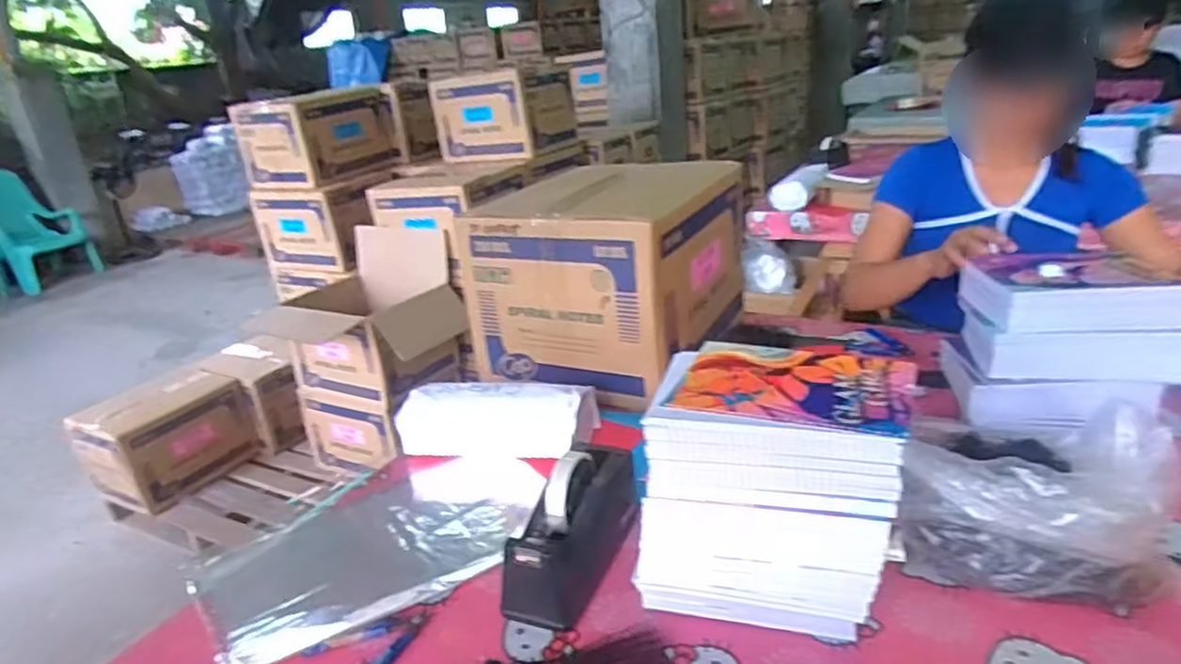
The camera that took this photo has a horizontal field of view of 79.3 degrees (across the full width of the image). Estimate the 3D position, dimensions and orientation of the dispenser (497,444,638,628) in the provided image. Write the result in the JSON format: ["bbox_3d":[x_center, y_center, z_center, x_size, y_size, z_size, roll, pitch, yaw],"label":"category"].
[{"bbox_3d":[-0.019,0.203,0.737,0.079,0.112,0.178,7,25,29],"label":"dispenser"}]

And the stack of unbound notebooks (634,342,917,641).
[{"bbox_3d":[0.170,0.151,0.667,0.212,0.226,0.172,2,23,18],"label":"stack of unbound notebooks"}]

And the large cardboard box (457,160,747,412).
[{"bbox_3d":[0.037,-0.112,1.212,0.342,0.273,0.393,7,25,29],"label":"large cardboard box"}]

